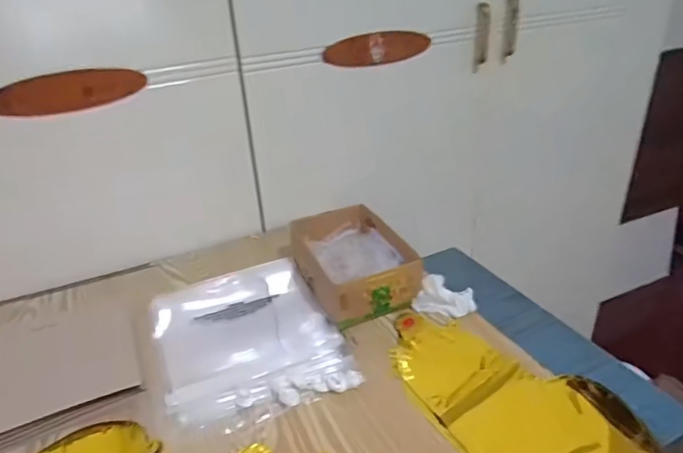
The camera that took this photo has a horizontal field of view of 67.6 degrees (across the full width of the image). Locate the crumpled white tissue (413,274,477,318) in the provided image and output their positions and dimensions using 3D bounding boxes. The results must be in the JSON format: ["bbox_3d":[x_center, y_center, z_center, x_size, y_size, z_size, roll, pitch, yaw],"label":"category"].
[{"bbox_3d":[0.136,0.089,0.660,0.068,0.027,0.065,25,39,38],"label":"crumpled white tissue"}]

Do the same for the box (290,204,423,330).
[{"bbox_3d":[0.015,0.047,0.706,0.130,0.061,0.191,-14,32,-19],"label":"box"}]

